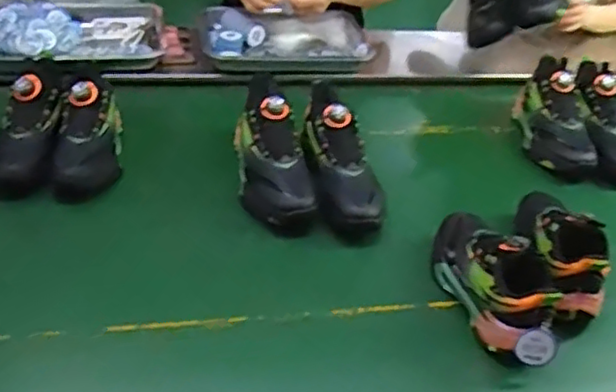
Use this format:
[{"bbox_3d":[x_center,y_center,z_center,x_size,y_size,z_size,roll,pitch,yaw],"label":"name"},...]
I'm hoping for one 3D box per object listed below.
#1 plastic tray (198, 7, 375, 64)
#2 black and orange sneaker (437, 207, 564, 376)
[{"bbox_3d":[-0.046,-0.329,1.372,0.348,0.061,0.225,-2,39,-12],"label":"plastic tray"},{"bbox_3d":[0.246,0.098,0.855,0.088,0.115,0.252,-8,41,-19],"label":"black and orange sneaker"}]

